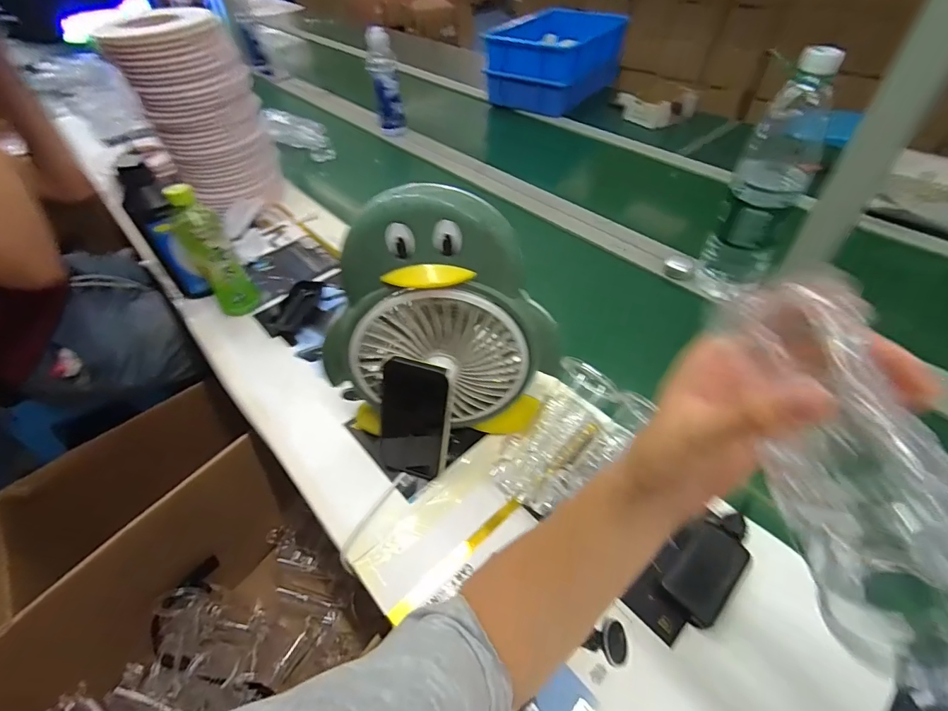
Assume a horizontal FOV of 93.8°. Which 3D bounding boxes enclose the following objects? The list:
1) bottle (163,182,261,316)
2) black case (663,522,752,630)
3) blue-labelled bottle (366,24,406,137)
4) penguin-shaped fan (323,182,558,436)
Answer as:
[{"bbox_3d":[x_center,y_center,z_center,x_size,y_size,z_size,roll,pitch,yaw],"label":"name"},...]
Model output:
[{"bbox_3d":[-0.395,-0.156,0.668,0.062,0.189,0.064,-34,55,-24],"label":"bottle"},{"bbox_3d":[0.224,0.207,0.426,0.091,0.016,0.050,-37,56,-26],"label":"black case"},{"bbox_3d":[-0.226,-0.701,1.129,0.069,0.215,0.066,-11,48,-6],"label":"blue-labelled bottle"},{"bbox_3d":[-0.040,-0.028,0.473,0.248,0.281,0.108,-9,48,-5],"label":"penguin-shaped fan"}]

